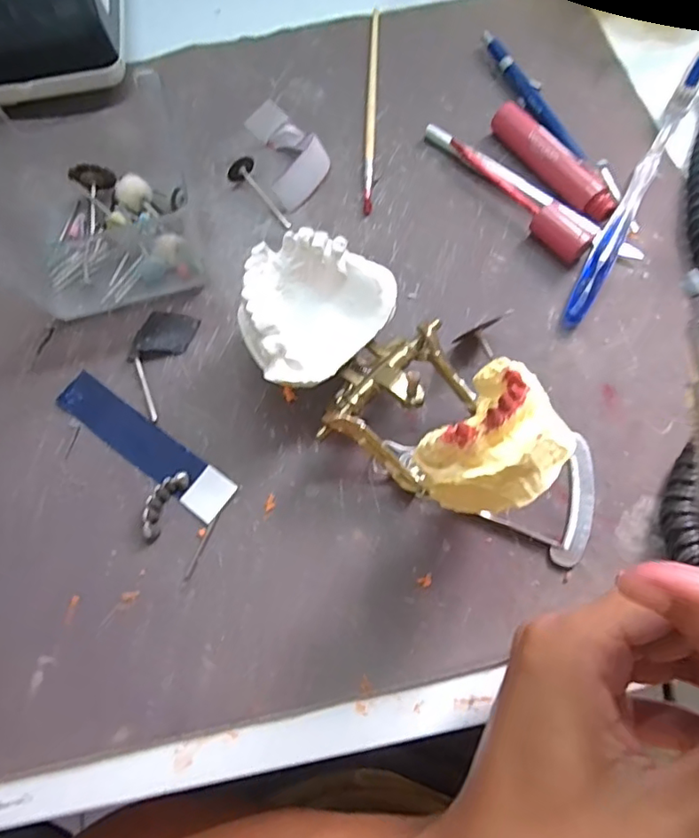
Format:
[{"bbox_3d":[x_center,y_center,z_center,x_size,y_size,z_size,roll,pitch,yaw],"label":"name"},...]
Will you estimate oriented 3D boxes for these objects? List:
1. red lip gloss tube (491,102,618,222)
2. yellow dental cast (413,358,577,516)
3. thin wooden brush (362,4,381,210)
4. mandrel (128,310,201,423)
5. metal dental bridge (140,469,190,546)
[{"bbox_3d":[0.111,-0.140,0.307,0.019,0.019,0.086,-37,73,-10],"label":"red lip gloss tube"},{"bbox_3d":[0.051,0.009,0.191,0.040,0.023,0.054,39,75,15],"label":"yellow dental cast"},{"bbox_3d":[0.014,-0.191,0.337,0.006,0.004,0.158,2,71,3],"label":"thin wooden brush"},{"bbox_3d":[-0.099,-0.030,0.282,0.028,0.006,0.056,15,72,7],"label":"mandrel"},{"bbox_3d":[-0.086,0.039,0.255,0.010,0.007,0.034,24,73,10],"label":"metal dental bridge"}]

